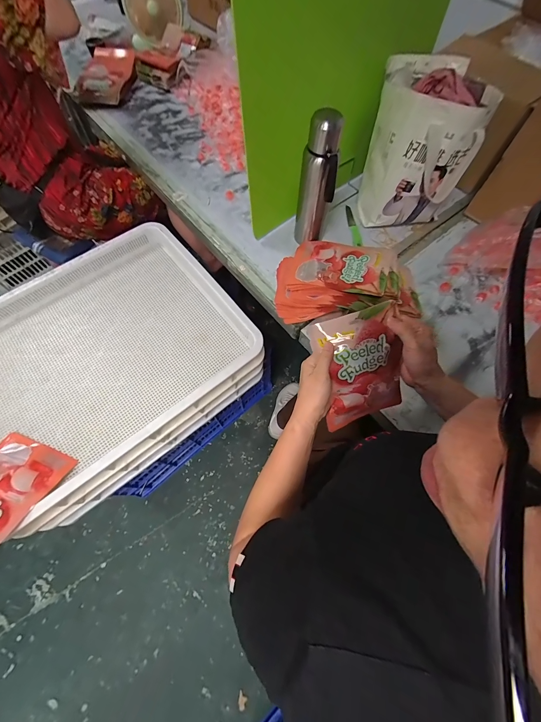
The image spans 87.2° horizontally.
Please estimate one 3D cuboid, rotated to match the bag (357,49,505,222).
[{"bbox_3d":[0.355,-0.519,0.712,0.207,0.300,0.241,5,66,1],"label":"bag"}]

